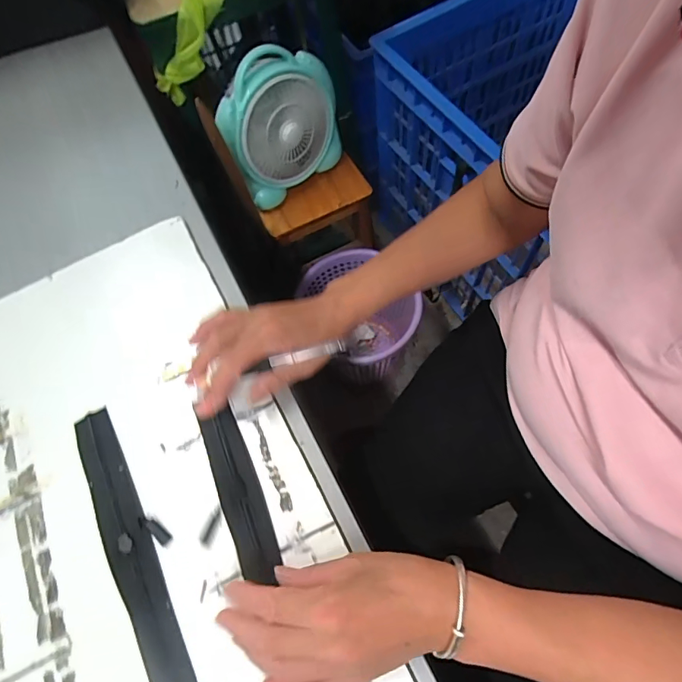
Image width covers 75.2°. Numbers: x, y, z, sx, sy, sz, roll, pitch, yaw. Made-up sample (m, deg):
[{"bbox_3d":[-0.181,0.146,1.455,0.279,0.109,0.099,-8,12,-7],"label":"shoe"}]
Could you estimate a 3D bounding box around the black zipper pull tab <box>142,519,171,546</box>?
[{"bbox_3d":[-0.148,0.152,0.354,0.025,0.006,0.008,36,70,19],"label":"black zipper pull tab"}]

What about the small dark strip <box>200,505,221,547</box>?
[{"bbox_3d":[-0.103,0.147,0.352,0.009,0.004,0.030,18,66,12],"label":"small dark strip"}]

